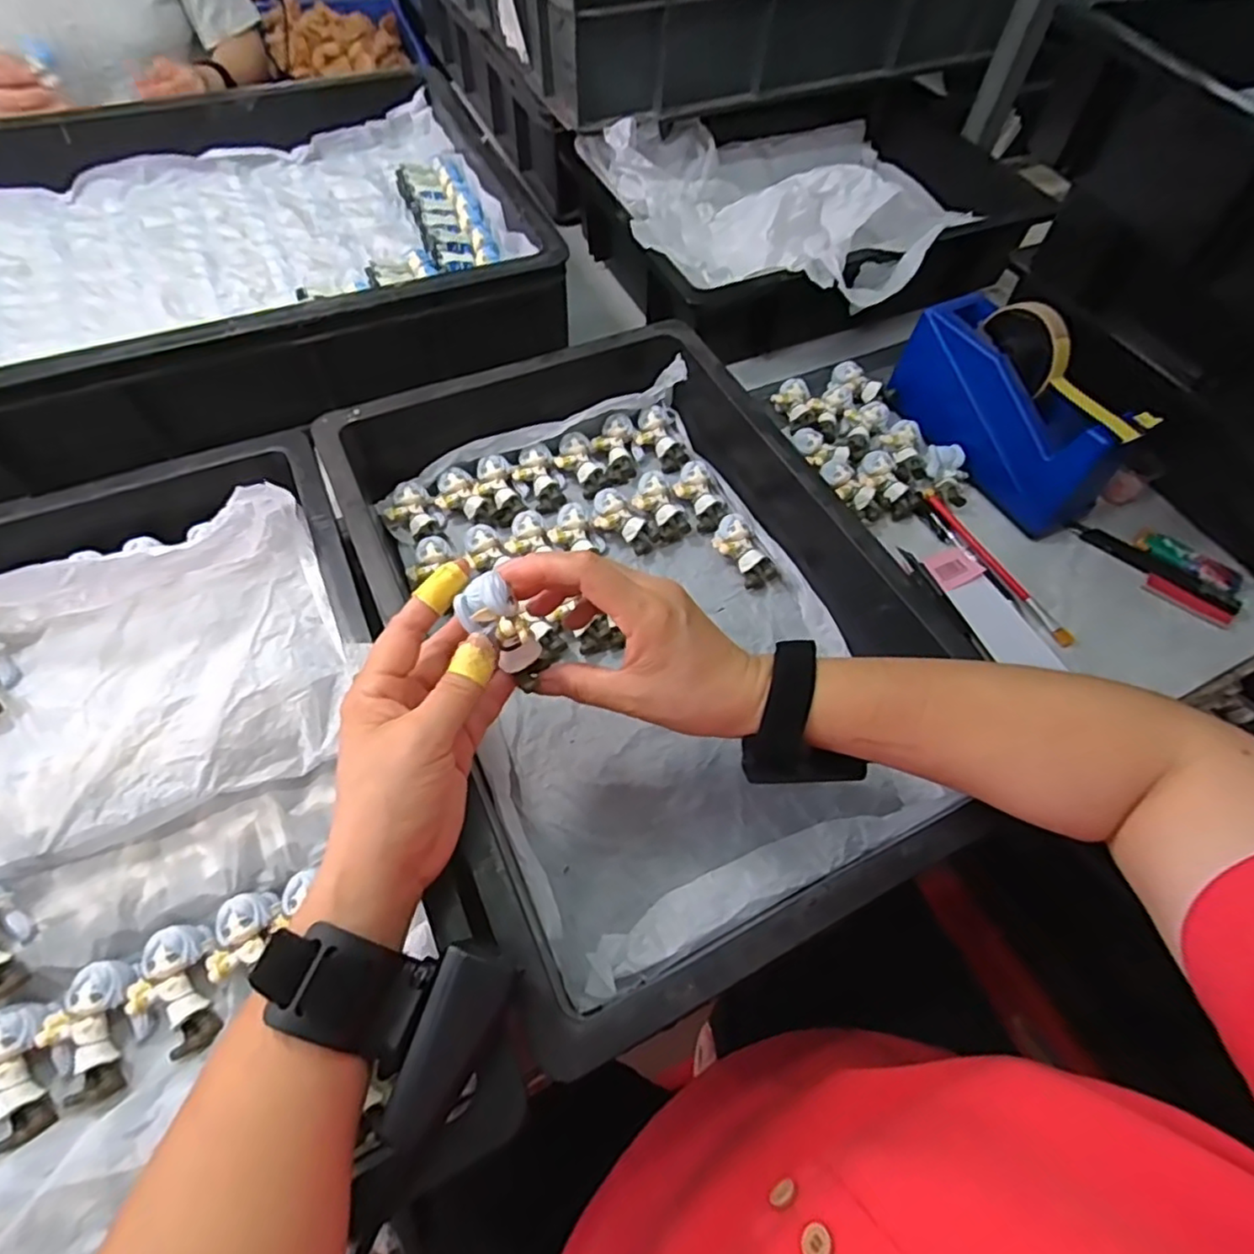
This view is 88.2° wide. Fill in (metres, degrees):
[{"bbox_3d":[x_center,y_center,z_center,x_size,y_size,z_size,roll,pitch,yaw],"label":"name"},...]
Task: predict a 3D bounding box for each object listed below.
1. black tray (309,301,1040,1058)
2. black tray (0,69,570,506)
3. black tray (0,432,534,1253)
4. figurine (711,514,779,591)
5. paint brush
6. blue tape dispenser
[{"bbox_3d":[-0.003,-0.031,0.456,0.315,0.100,0.490,-21,62,-16],"label":"black tray"},{"bbox_3d":[-0.397,-0.336,0.601,0.581,0.096,0.422,-20,62,-15],"label":"black tray"},{"bbox_3d":[-0.282,0.101,0.354,0.324,0.093,0.452,-21,62,-16],"label":"black tray"},{"bbox_3d":[0.092,-0.060,0.512,0.033,0.018,0.062,-28,77,-19],"label":"figurine"},{"bbox_3d":[0.301,-0.054,0.533,0.014,0.006,0.172,-21,62,-16],"label":"paint brush"},{"bbox_3d":[0.323,-0.192,0.548,0.058,0.111,0.206,-24,63,-17],"label":"blue tape dispenser"}]

